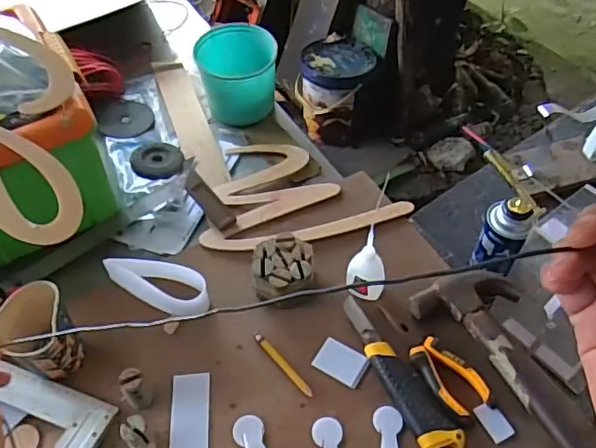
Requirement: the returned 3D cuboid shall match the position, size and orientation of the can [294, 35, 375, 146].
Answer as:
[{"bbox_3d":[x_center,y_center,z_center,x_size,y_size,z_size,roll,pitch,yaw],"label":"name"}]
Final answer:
[{"bbox_3d":[0.112,-0.403,1.692,0.230,0.216,0.241,-3,53,-2],"label":"can"}]

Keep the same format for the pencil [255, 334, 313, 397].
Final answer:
[{"bbox_3d":[-0.016,0.154,0.621,0.010,0.004,0.093,-35,61,-23],"label":"pencil"}]

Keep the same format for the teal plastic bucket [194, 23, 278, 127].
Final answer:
[{"bbox_3d":[-0.093,-0.232,0.878,0.116,0.100,0.130,-16,55,-11],"label":"teal plastic bucket"}]

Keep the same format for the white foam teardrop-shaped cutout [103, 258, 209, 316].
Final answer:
[{"bbox_3d":[-0.169,0.073,0.675,0.134,0.036,0.048,15,55,12],"label":"white foam teardrop-shaped cutout"}]

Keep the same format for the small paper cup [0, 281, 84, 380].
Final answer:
[{"bbox_3d":[-0.269,0.117,0.595,0.069,0.084,0.075,0,53,0],"label":"small paper cup"}]

